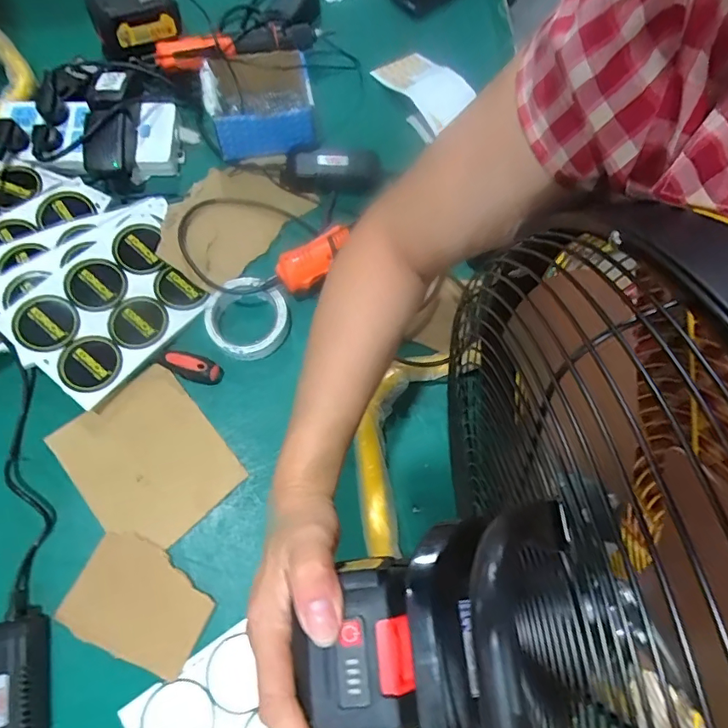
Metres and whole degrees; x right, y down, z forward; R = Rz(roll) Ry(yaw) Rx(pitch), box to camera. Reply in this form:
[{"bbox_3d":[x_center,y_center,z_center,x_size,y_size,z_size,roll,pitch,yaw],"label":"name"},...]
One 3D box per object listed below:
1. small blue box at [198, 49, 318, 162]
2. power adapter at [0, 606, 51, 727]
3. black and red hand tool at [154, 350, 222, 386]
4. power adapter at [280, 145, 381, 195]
[{"bbox_3d":[-0.139,-0.345,0.654,0.138,0.076,0.119,-12,71,-6],"label":"small blue box"},{"bbox_3d":[-0.325,0.303,0.452,0.050,0.040,0.130,-12,71,-6],"label":"power adapter"},{"bbox_3d":[-0.203,0.002,0.568,0.074,0.027,0.026,20,70,-9],"label":"black and red hand tool"},{"bbox_3d":[-0.047,-0.259,0.649,0.127,0.032,0.054,3,70,-1],"label":"power adapter"}]

